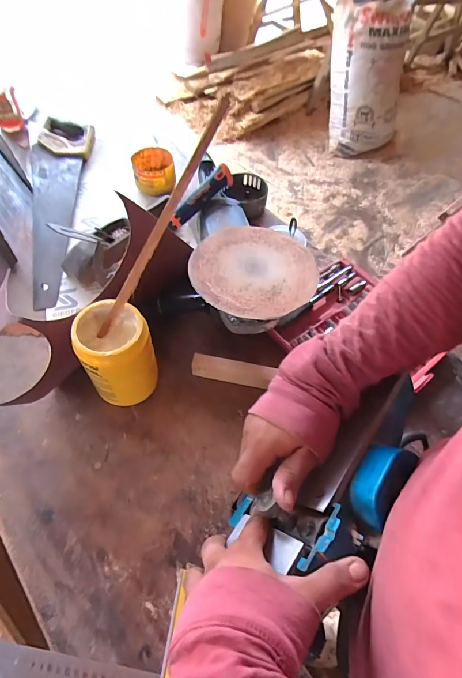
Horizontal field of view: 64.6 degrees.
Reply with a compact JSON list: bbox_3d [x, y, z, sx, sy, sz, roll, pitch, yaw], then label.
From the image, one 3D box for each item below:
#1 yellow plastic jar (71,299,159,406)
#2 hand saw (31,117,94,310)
[{"bbox_3d":[-0.153,0.025,0.509,0.087,0.147,0.089,1,57,-2],"label":"yellow plastic jar"},{"bbox_3d":[-0.394,-0.297,0.783,0.128,0.031,0.551,-2,57,-4],"label":"hand saw"}]

